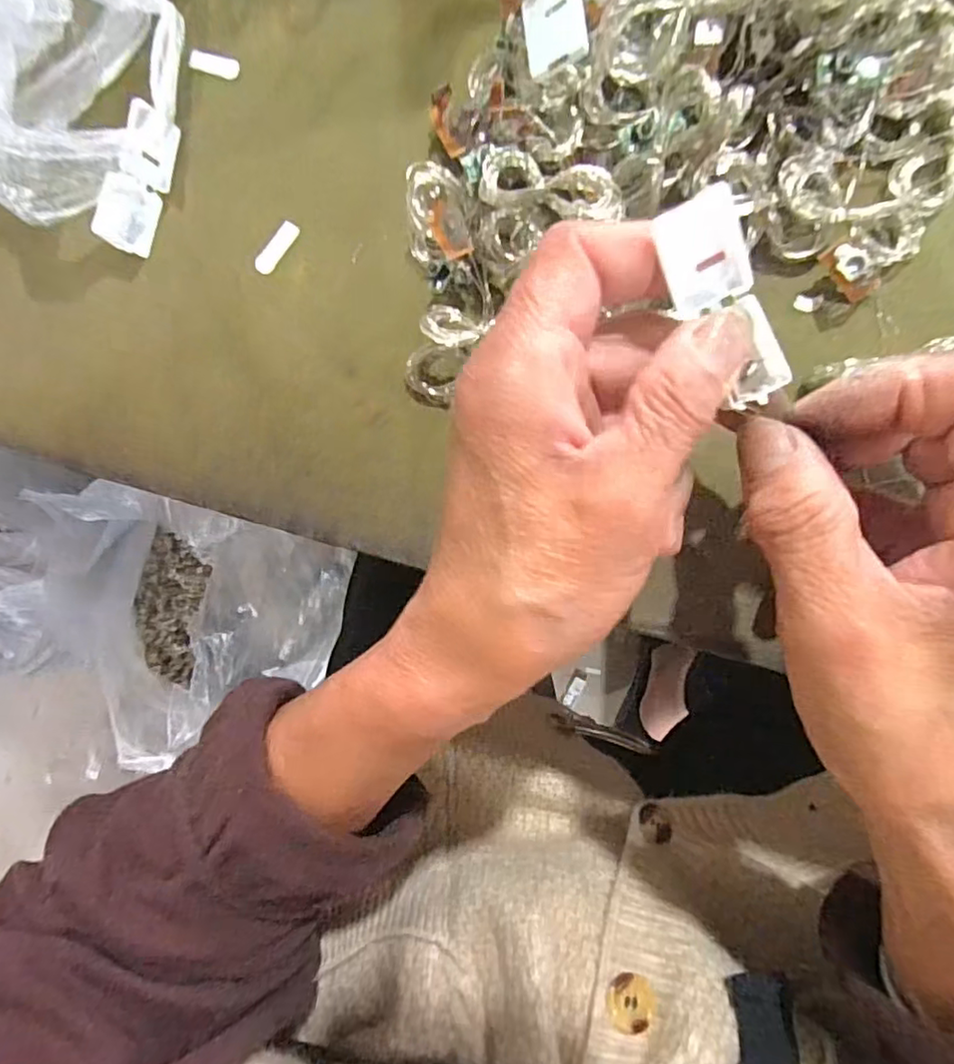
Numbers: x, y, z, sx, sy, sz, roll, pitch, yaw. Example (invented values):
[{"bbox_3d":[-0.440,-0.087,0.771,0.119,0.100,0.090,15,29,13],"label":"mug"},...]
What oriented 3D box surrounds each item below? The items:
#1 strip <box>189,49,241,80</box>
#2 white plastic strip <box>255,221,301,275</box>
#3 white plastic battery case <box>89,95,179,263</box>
[{"bbox_3d":[-0.109,-0.194,0.248,0.021,0.004,0.008,15,97,3],"label":"strip"},{"bbox_3d":[-0.080,-0.114,0.239,0.007,0.004,0.023,37,92,10],"label":"white plastic strip"},{"bbox_3d":[-0.137,-0.141,0.242,0.008,0.023,0.053,25,92,31],"label":"white plastic battery case"}]

